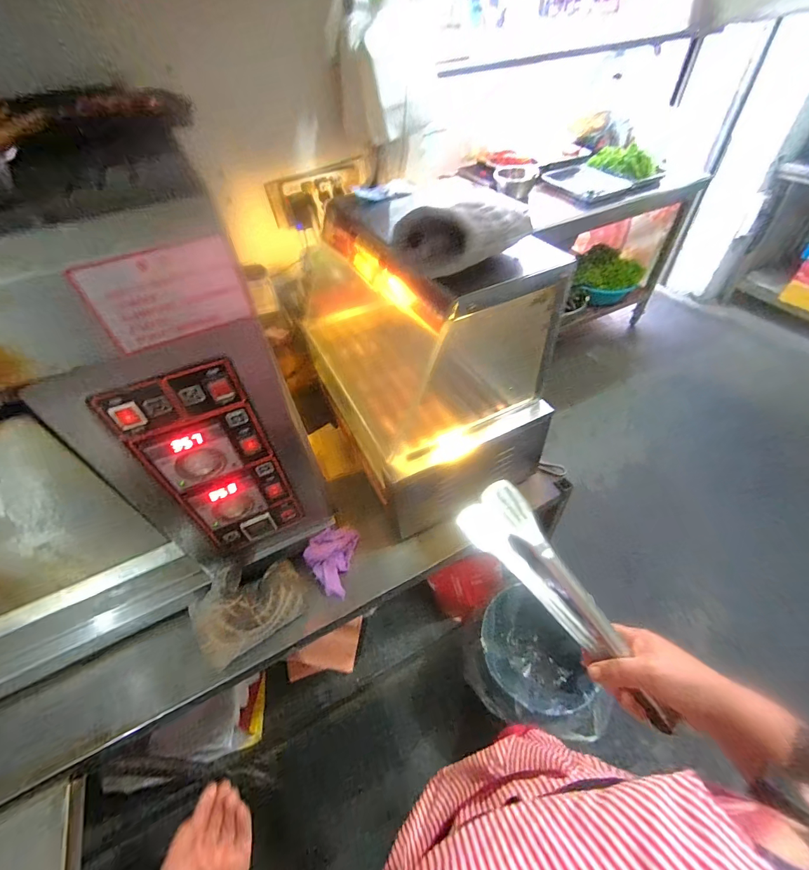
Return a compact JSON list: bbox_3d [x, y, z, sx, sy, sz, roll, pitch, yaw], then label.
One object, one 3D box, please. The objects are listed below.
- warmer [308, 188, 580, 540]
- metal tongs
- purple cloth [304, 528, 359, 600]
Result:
[{"bbox_3d":[0.018,-0.170,0.793,0.340,0.446,0.507,-20,49,-13],"label":"warmer"},{"bbox_3d":[0.179,0.171,0.423,0.040,0.092,0.273,-18,59,-48],"label":"metal tongs"},{"bbox_3d":[-0.146,0.237,0.749,0.083,0.058,0.129,4,48,8],"label":"purple cloth"}]

